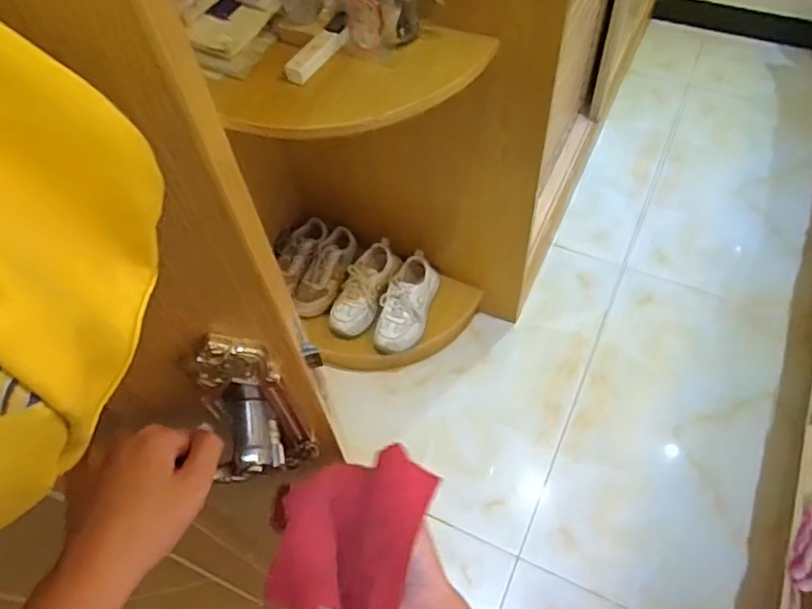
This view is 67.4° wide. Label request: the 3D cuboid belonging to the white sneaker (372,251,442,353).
[{"bbox_3d":[0.004,-0.003,1.374,0.102,0.106,0.229,18,76,16],"label":"white sneaker"}]

